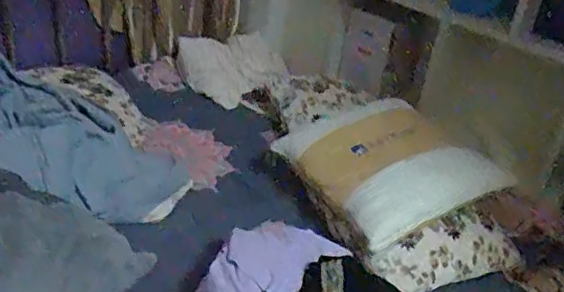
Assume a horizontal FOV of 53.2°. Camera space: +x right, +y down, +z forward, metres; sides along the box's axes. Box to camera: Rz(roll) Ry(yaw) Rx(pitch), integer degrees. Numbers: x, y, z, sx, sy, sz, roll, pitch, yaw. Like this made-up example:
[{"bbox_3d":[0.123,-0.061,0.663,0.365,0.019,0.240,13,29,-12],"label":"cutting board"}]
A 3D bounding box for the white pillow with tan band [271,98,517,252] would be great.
[{"bbox_3d":[0.190,0.014,1.142,0.299,0.100,0.411,-27,37,-16],"label":"white pillow with tan band"}]

